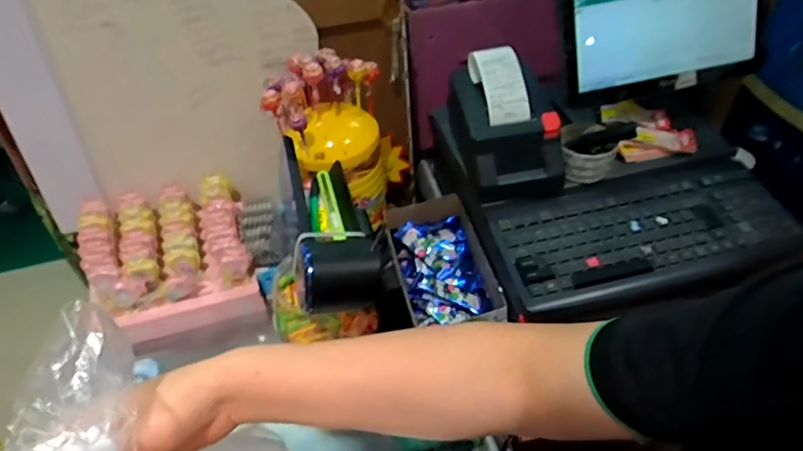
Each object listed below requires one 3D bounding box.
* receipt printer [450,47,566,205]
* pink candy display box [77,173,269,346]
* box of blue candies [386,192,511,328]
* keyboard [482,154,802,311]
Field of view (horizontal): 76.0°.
[{"bbox_3d":[0.148,-0.148,0.724,0.129,0.136,0.186,-7,45,-2],"label":"receipt printer"},{"bbox_3d":[-0.346,0.047,0.779,0.227,0.134,0.168,-15,46,-10],"label":"pink candy display box"},{"bbox_3d":[0.059,0.062,0.765,0.133,0.068,0.253,-9,45,-4],"label":"box of blue candies"},{"bbox_3d":[0.322,0.007,0.683,0.387,0.042,0.170,-12,45,-7],"label":"keyboard"}]

